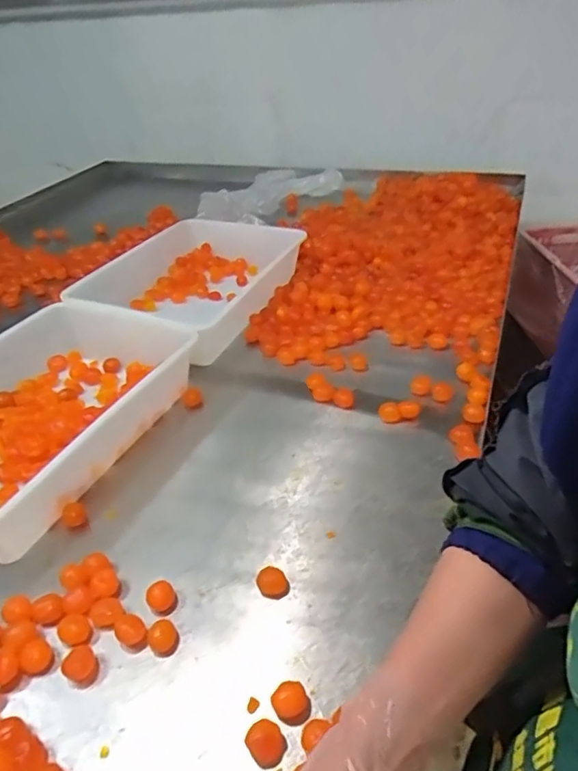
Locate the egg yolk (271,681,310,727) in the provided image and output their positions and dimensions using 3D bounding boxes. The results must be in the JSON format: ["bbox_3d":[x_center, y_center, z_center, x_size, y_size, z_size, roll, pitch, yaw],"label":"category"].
[{"bbox_3d":[0.002,0.284,0.488,0.029,0.023,0.031,-24,41,-24],"label":"egg yolk"}]

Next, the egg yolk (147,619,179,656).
[{"bbox_3d":[-0.125,0.249,0.542,0.027,0.021,0.028,-3,37,2],"label":"egg yolk"}]

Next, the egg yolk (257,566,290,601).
[{"bbox_3d":[-0.018,0.211,0.584,0.030,0.016,0.033,-20,40,-20],"label":"egg yolk"}]

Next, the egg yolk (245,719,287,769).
[{"bbox_3d":[-0.020,0.304,0.464,0.029,0.018,0.032,-25,42,-25],"label":"egg yolk"}]

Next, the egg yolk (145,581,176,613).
[{"bbox_3d":[-0.135,0.223,0.577,0.029,0.020,0.029,-3,37,2],"label":"egg yolk"}]

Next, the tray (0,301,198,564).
[{"bbox_3d":[-0.350,0.031,0.789,0.292,0.096,0.442,15,41,24],"label":"tray"}]

